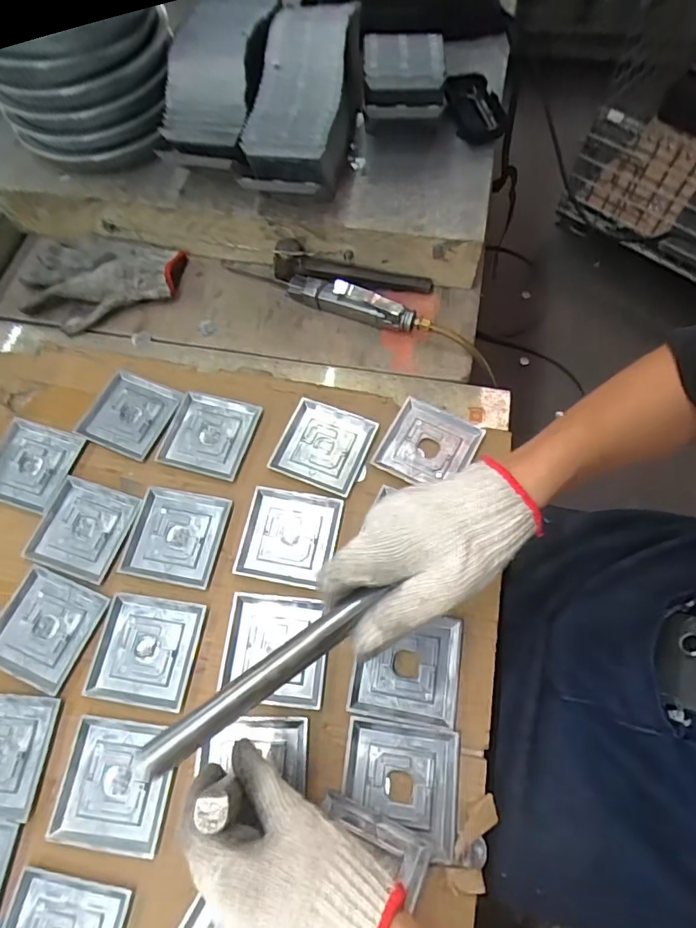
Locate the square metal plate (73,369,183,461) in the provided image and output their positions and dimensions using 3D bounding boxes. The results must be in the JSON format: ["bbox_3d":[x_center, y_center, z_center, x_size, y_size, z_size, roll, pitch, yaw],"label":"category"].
[{"bbox_3d":[-0.245,-0.057,0.565,0.094,0.005,0.091,20,68,12],"label":"square metal plate"}]

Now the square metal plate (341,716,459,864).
[{"bbox_3d":[0.041,0.255,0.404,0.089,0.006,0.085,6,66,6],"label":"square metal plate"}]

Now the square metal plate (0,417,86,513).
[{"bbox_3d":[-0.343,-0.001,0.543,0.094,0.005,0.092,14,67,9],"label":"square metal plate"}]

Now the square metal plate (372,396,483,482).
[{"bbox_3d":[0.084,-0.020,0.529,0.089,0.011,0.091,26,69,14],"label":"square metal plate"}]

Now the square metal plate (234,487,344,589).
[{"bbox_3d":[-0.058,0.071,0.496,0.092,0.005,0.090,9,66,7],"label":"square metal plate"}]

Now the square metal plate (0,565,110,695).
[{"bbox_3d":[-0.286,0.151,0.472,0.091,0.004,0.090,20,68,12],"label":"square metal plate"}]

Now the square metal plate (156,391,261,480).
[{"bbox_3d":[-0.151,-0.033,0.546,0.095,0.007,0.089,15,67,9],"label":"square metal plate"}]

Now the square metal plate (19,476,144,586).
[{"bbox_3d":[-0.269,0.064,0.512,0.092,0.005,0.091,16,67,10],"label":"square metal plate"}]

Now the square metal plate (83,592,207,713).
[{"bbox_3d":[-0.185,0.169,0.460,0.090,0.004,0.090,7,66,6],"label":"square metal plate"}]

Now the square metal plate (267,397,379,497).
[{"bbox_3d":[-0.026,-0.020,0.534,0.091,0.010,0.088,22,68,12],"label":"square metal plate"}]

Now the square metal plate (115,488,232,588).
[{"bbox_3d":[-0.172,0.071,0.503,0.091,0.004,0.092,10,66,7],"label":"square metal plate"}]

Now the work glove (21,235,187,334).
[{"bbox_3d":[-0.322,-0.231,0.635,0.212,0.025,0.143,10,66,8],"label":"work glove"}]

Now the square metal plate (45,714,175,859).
[{"bbox_3d":[-0.193,0.263,0.418,0.090,0.004,0.090,5,66,5],"label":"square metal plate"}]

